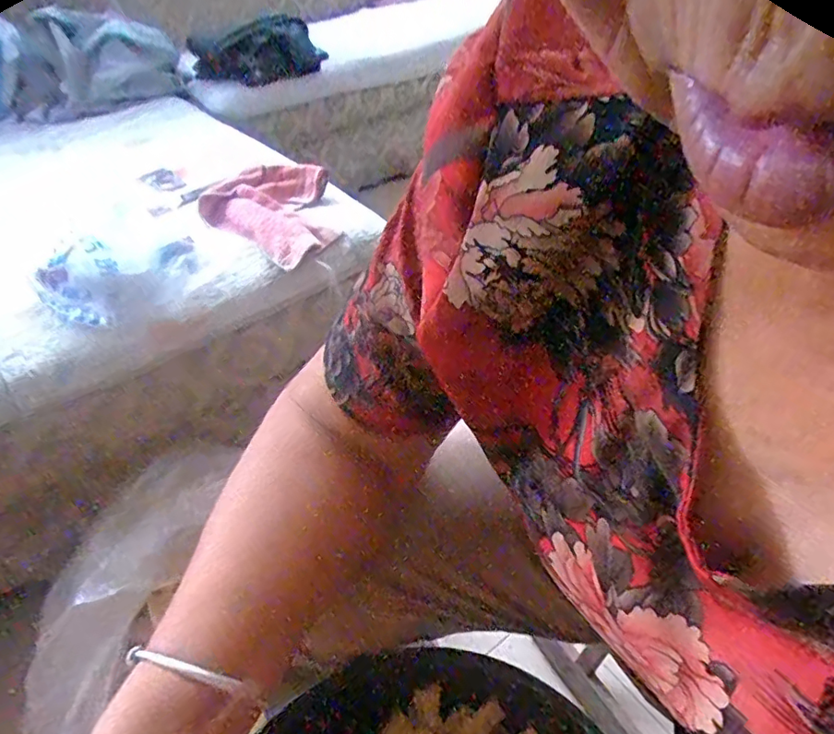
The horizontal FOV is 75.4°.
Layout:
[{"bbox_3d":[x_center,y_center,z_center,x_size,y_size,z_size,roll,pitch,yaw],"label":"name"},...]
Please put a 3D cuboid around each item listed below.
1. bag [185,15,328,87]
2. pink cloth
[{"bbox_3d":[-0.402,-0.847,1.450,0.130,0.133,0.349,14,45,23],"label":"bag"},{"bbox_3d":[-0.194,-0.242,0.807,0.221,0.046,0.194,25,50,32],"label":"pink cloth"}]

